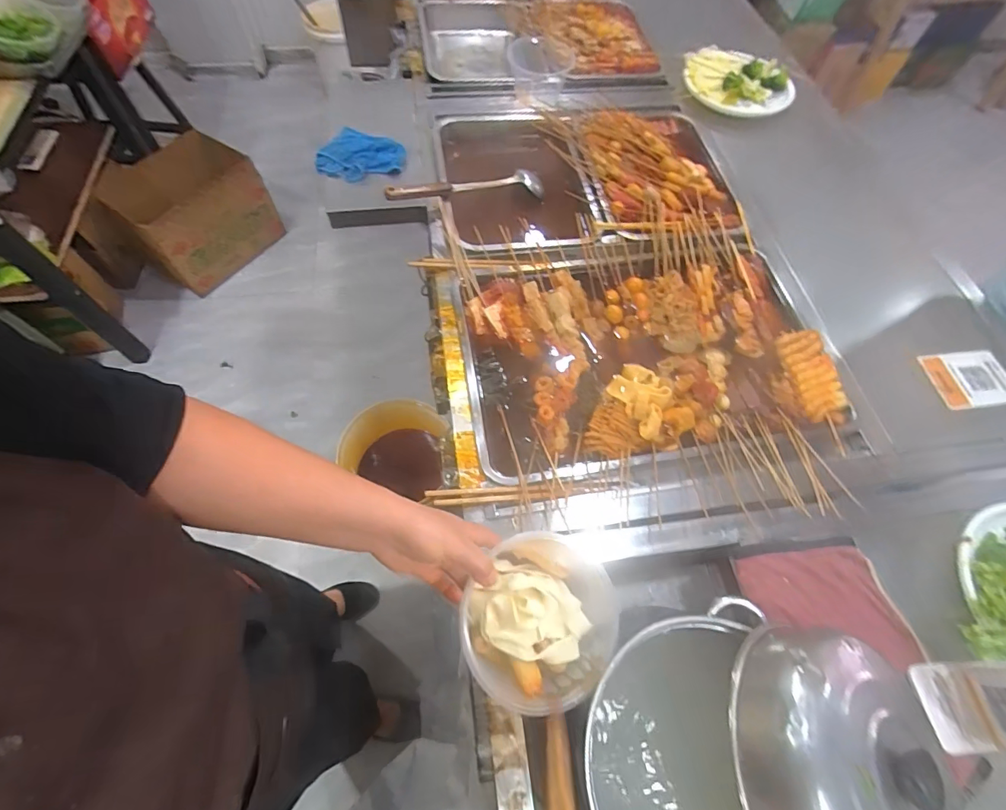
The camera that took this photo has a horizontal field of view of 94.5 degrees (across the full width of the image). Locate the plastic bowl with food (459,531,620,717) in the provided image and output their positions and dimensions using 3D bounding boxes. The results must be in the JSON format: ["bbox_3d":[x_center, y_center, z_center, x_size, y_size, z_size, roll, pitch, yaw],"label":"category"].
[{"bbox_3d":[0.045,0.227,0.501,0.157,0.076,0.179,32,65,13],"label":"plastic bowl with food"}]

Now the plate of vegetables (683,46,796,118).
[{"bbox_3d":[0.540,-0.754,1.085,0.211,0.064,0.211,1,62,-2],"label":"plate of vegetables"}]

